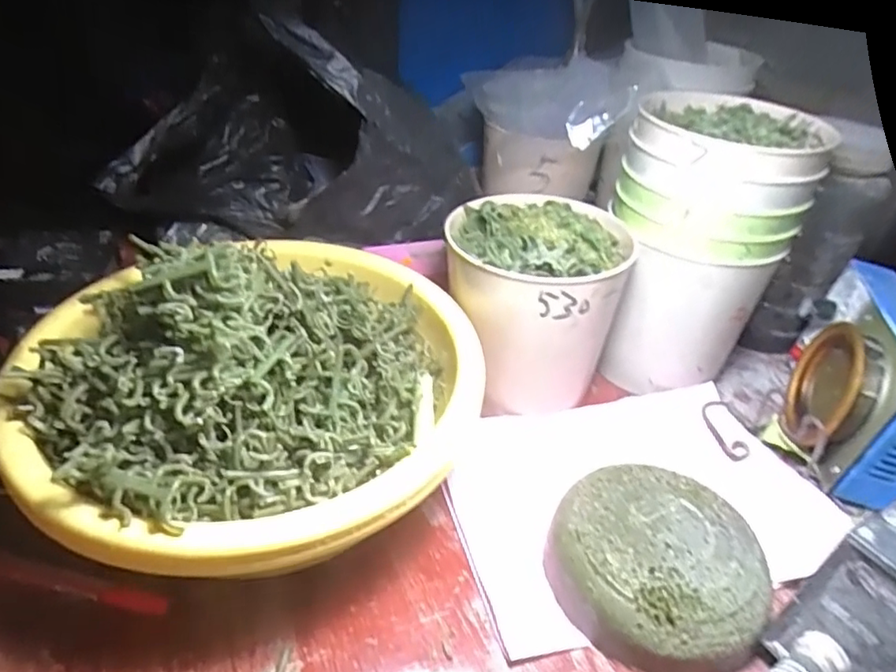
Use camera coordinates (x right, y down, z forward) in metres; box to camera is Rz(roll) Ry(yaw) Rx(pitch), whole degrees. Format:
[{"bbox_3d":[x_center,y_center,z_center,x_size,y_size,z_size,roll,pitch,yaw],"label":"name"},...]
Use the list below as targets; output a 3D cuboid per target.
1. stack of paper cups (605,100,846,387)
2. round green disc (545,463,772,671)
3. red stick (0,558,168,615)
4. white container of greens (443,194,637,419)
[{"bbox_3d":[0.163,-0.059,0.397,0.112,0.174,0.101,14,36,14],"label":"stack of paper cups"},{"bbox_3d":[0.105,0.115,0.296,0.099,0.036,0.094,3,35,-2],"label":"round green disc"},{"bbox_3d":[-0.206,0.114,0.284,0.144,0.006,0.011,9,35,7],"label":"red stick"},{"bbox_3d":[0.054,-0.022,0.385,0.107,0.118,0.101,10,35,8],"label":"white container of greens"}]

